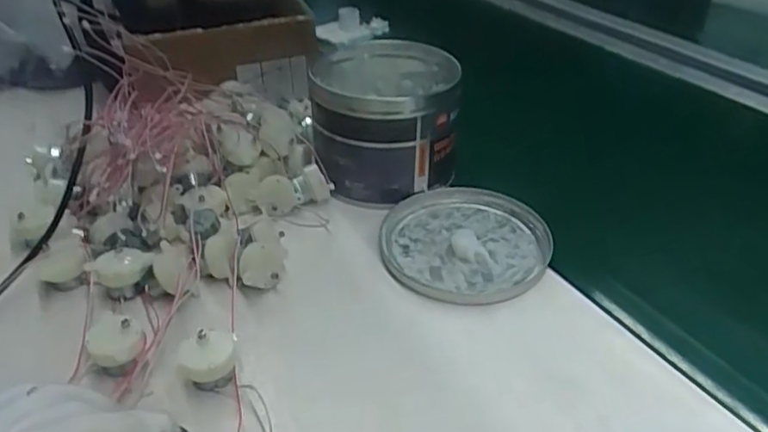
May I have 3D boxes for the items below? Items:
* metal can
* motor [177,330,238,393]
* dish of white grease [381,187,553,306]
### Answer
[{"bbox_3d":[0.003,-0.086,0.550,0.124,0.105,0.144,4,35,5],"label":"metal can"},{"bbox_3d":[-0.104,0.088,0.359,0.032,0.028,0.027,-2,35,-3],"label":"motor"},{"bbox_3d":[0.064,0.019,0.476,0.132,0.015,0.128,0,35,0],"label":"dish of white grease"}]

